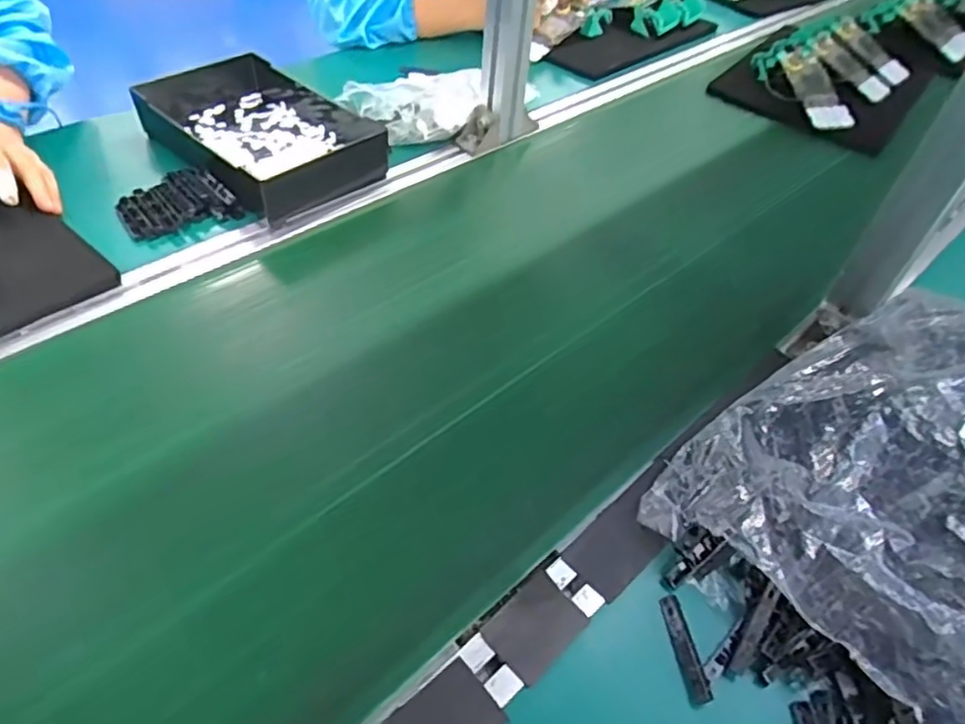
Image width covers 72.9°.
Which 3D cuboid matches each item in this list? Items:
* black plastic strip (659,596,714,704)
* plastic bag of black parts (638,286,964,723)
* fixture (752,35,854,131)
[{"bbox_3d":[0.127,0.178,0.407,0.014,0.007,0.064,-3,48,-10],"label":"black plastic strip"},{"bbox_3d":[0.331,0.095,0.448,0.327,0.103,0.304,-30,57,-30],"label":"plastic bag of black parts"},{"bbox_3d":[0.460,-0.415,0.951,0.089,0.052,0.241,1,47,-6],"label":"fixture"}]

